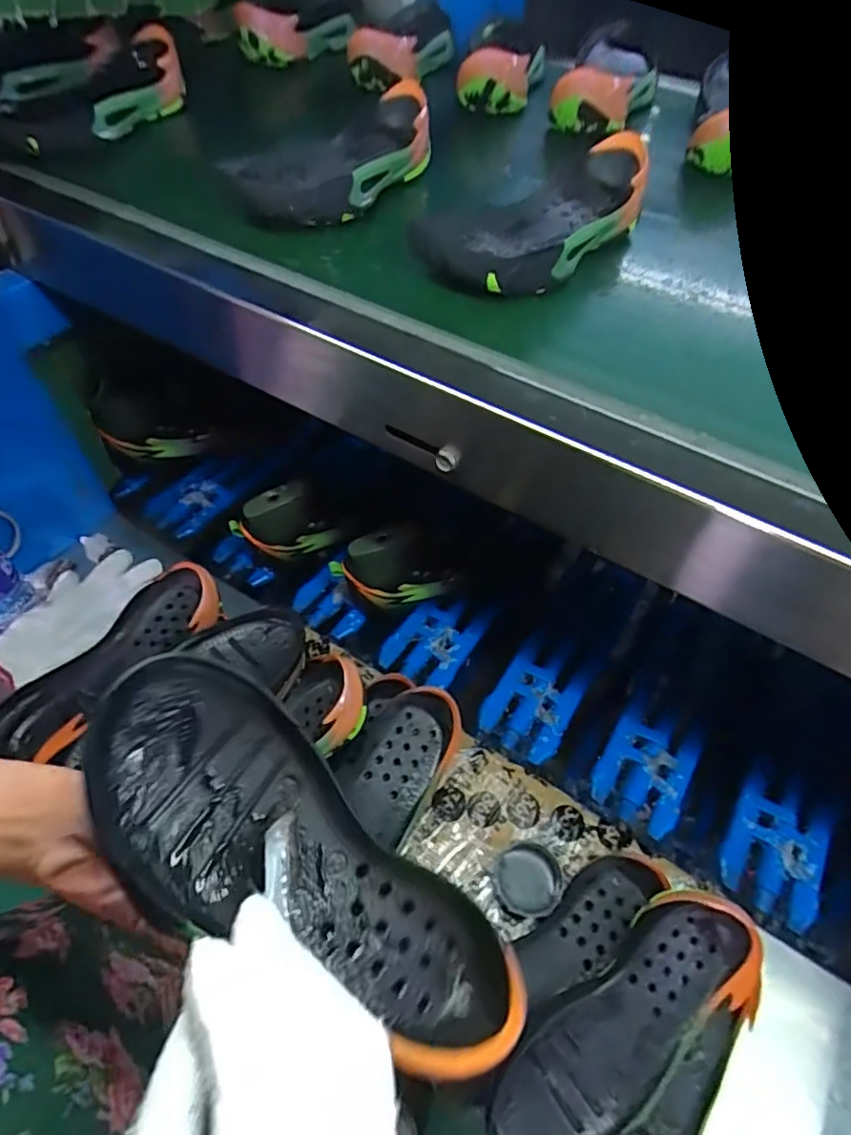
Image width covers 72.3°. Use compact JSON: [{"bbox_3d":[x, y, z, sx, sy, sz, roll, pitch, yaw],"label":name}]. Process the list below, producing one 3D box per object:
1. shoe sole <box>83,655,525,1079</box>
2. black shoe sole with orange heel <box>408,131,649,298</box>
[{"bbox_3d":[-0.052,0.147,0.278,0.248,0.035,0.087,47,60,-11],"label":"shoe sole"},{"bbox_3d":[0.099,-0.281,0.462,0.209,0.048,0.101,-32,62,-22],"label":"black shoe sole with orange heel"}]

